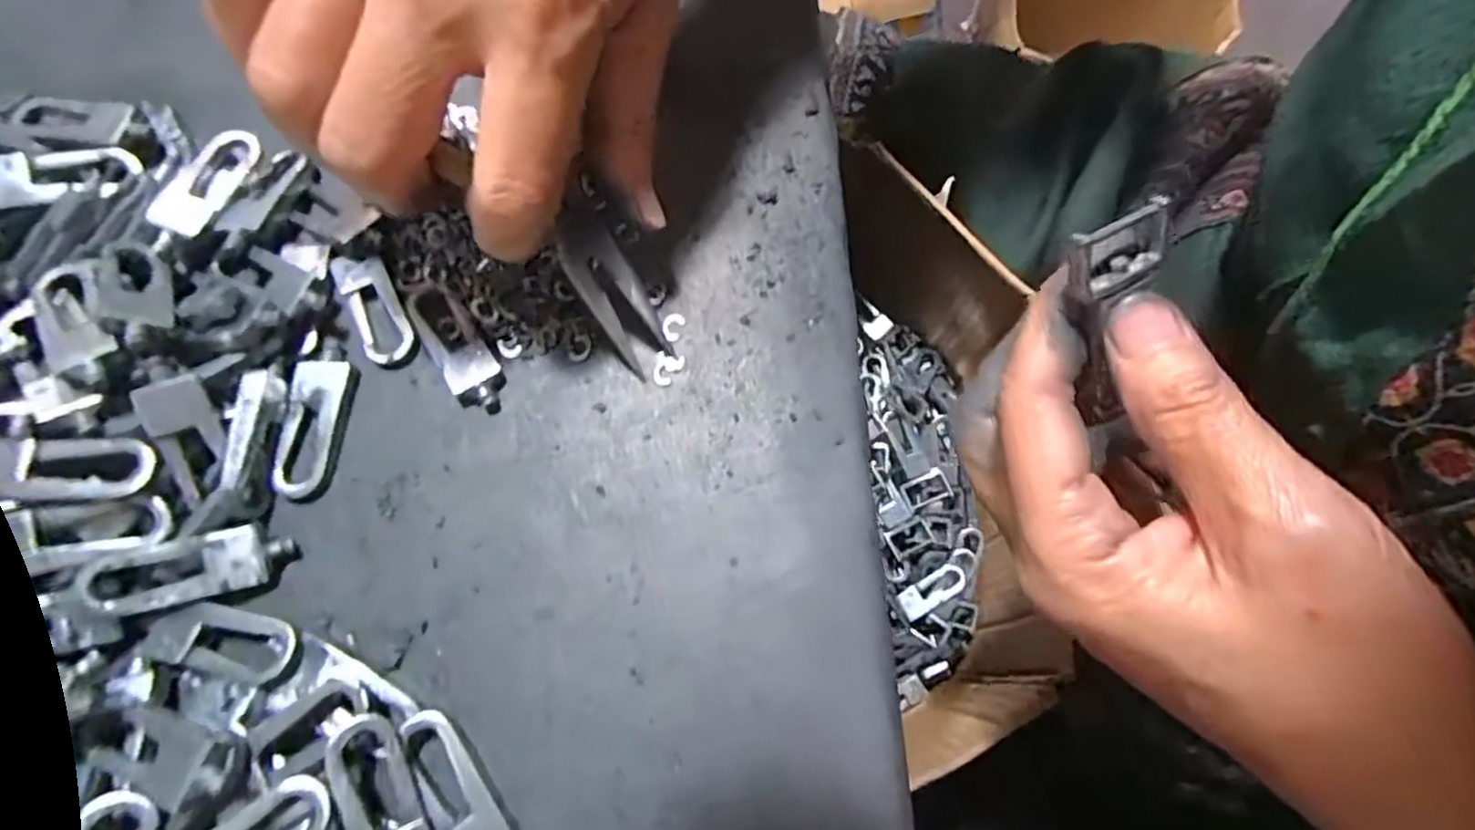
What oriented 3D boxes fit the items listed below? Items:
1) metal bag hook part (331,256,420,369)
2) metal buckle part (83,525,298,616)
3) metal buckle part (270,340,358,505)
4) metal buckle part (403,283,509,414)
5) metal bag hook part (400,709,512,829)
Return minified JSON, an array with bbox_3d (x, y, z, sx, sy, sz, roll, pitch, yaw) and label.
[{"bbox_3d":[-0.107,-0.032,0.206,0.015,0.004,0.041,-28,74,-10],"label":"metal bag hook part"},{"bbox_3d":[-0.135,0.038,0.175,0.042,0.008,0.015,-13,71,-18],"label":"metal buckle part"},{"bbox_3d":[-0.117,0.001,0.196,0.015,0.005,0.045,5,71,1],"label":"metal buckle part"},{"bbox_3d":[-0.081,-0.021,0.203,0.015,0.004,0.046,-31,74,-11],"label":"metal buckle part"},{"bbox_3d":[-0.064,0.090,0.164,0.014,0.008,0.045,-29,74,-10],"label":"metal bag hook part"}]

